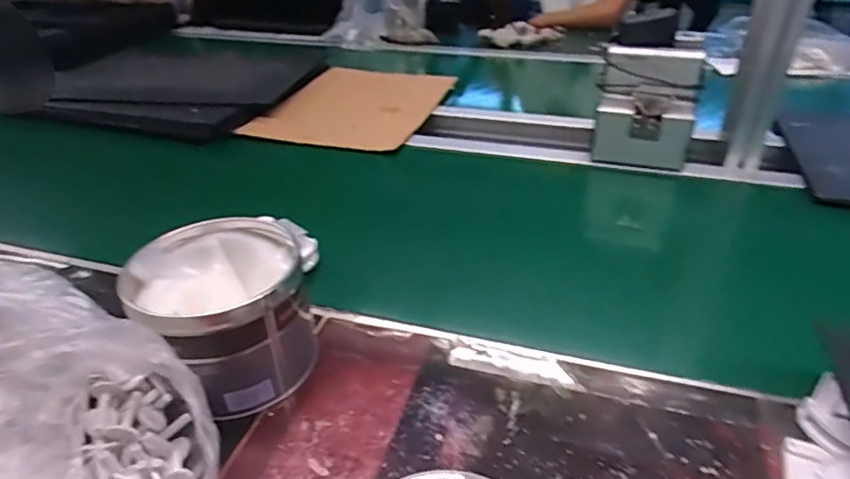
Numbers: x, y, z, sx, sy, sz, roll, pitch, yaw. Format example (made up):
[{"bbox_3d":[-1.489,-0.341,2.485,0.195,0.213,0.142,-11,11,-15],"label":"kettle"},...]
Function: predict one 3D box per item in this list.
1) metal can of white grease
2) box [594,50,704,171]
[{"bbox_3d":[-0.156,0.058,0.446,0.123,0.100,0.127,-1,33,0],"label":"metal can of white grease"},{"bbox_3d":[0.303,-0.177,0.766,0.126,0.140,0.058,8,34,14],"label":"box"}]

